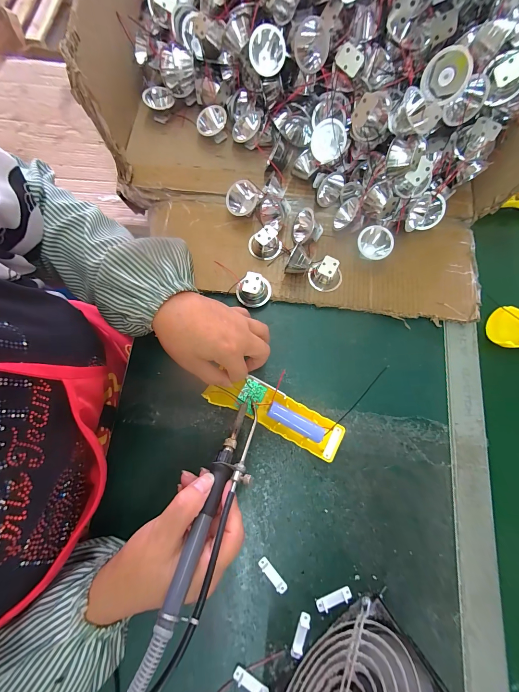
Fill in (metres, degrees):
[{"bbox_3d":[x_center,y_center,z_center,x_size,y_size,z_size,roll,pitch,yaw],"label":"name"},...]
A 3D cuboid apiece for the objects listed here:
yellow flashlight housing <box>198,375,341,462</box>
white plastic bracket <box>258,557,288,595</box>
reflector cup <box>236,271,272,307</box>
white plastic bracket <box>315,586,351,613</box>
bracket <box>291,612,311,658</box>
[{"bbox_3d":[0.019,0.075,0.306,0.157,0.020,0.045,26,78,0],"label":"yellow flashlight housing"},{"bbox_3d":[0.014,0.241,0.284,0.010,0.005,0.039,-41,80,-8],"label":"white plastic bracket"},{"bbox_3d":[-0.007,-0.070,0.344,0.044,0.027,0.035,-1,77,0],"label":"reflector cup"},{"bbox_3d":[0.076,0.260,0.279,0.037,0.006,0.010,-20,78,-4],"label":"white plastic bracket"},{"bbox_3d":[0.042,0.290,0.271,0.011,0.007,0.038,20,78,5],"label":"bracket"}]

